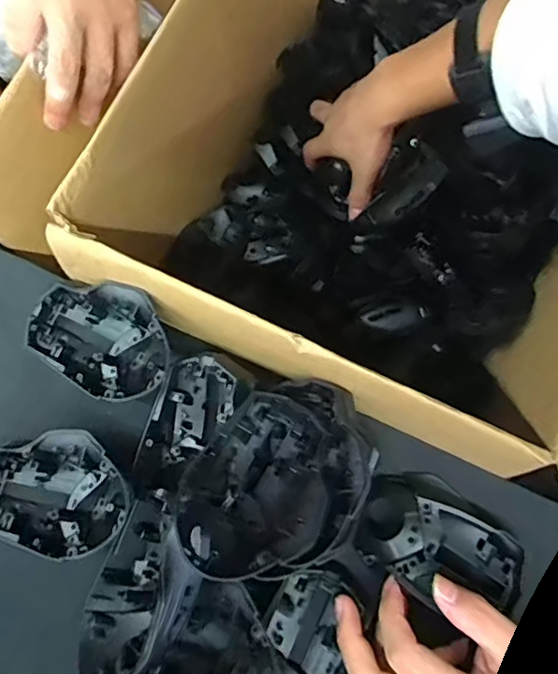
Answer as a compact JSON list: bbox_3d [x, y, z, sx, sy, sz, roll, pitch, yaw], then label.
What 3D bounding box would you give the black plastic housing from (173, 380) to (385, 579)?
[{"bbox_3d":[0.001,0.085,0.347,0.096,0.065,0.138,27,51,15],"label":"black plastic housing"}]

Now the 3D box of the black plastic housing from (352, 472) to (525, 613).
[{"bbox_3d":[0.104,0.132,0.375,0.100,0.040,0.072,31,76,8],"label":"black plastic housing"}]

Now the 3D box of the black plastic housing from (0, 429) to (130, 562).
[{"bbox_3d":[-0.144,0.098,0.373,0.105,0.045,0.073,16,74,4],"label":"black plastic housing"}]

